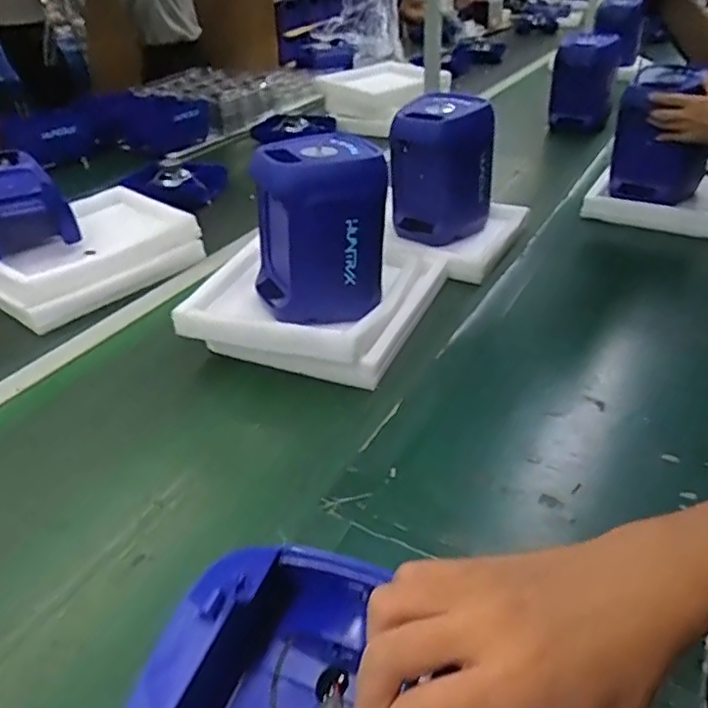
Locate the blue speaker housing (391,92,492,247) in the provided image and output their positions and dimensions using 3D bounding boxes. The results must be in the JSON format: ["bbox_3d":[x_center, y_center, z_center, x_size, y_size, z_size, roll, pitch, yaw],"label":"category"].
[{"bbox_3d":[0.173,-0.368,1.246,0.196,0.258,0.163,5,38,12],"label":"blue speaker housing"}]

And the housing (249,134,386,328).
[{"bbox_3d":[-0.052,-0.188,0.935,0.189,0.218,0.148,-7,37,-4],"label":"housing"}]

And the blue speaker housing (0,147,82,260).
[{"bbox_3d":[-0.661,-0.291,1.216,0.171,0.152,0.220,-23,41,-24],"label":"blue speaker housing"}]

